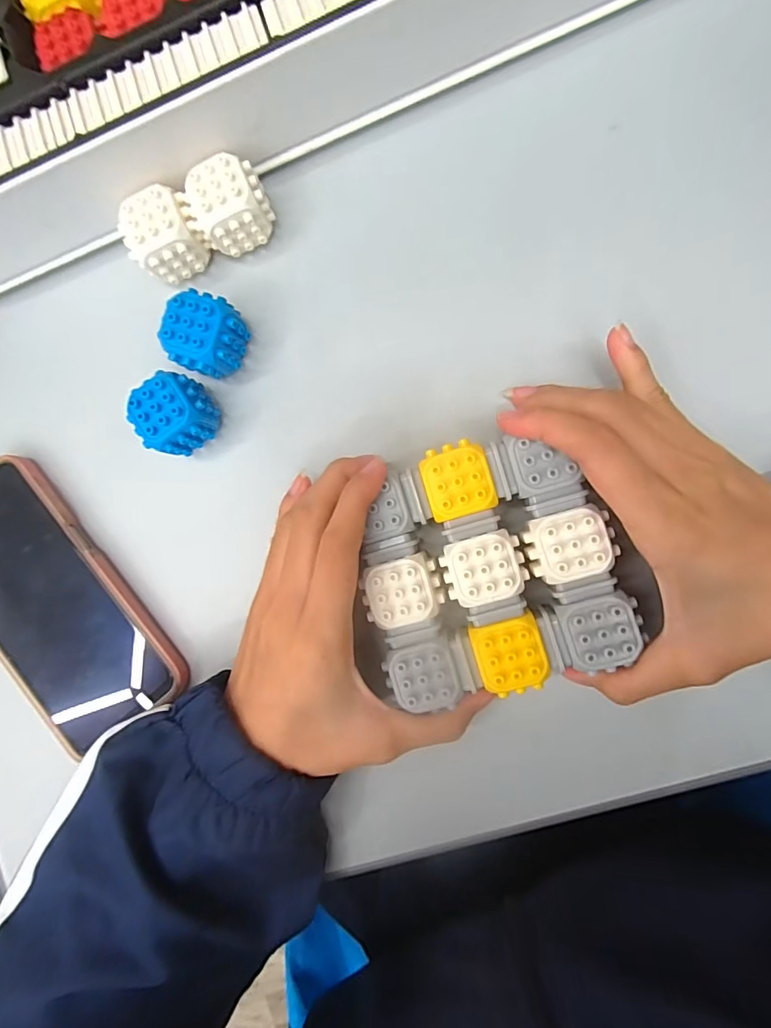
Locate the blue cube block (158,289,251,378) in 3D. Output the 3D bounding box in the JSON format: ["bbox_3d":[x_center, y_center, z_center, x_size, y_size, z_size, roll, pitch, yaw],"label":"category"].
[{"bbox_3d":[-0.090,-0.091,0.249,0.032,0.036,0.037,18,93,7],"label":"blue cube block"}]

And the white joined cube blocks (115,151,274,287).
[{"bbox_3d":[-0.094,-0.149,0.248,0.071,0.035,0.032,-18,88,7],"label":"white joined cube blocks"}]

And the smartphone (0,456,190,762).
[{"bbox_3d":[-0.189,0.052,0.271,0.081,0.016,0.162,-40,86,6],"label":"smartphone"}]

